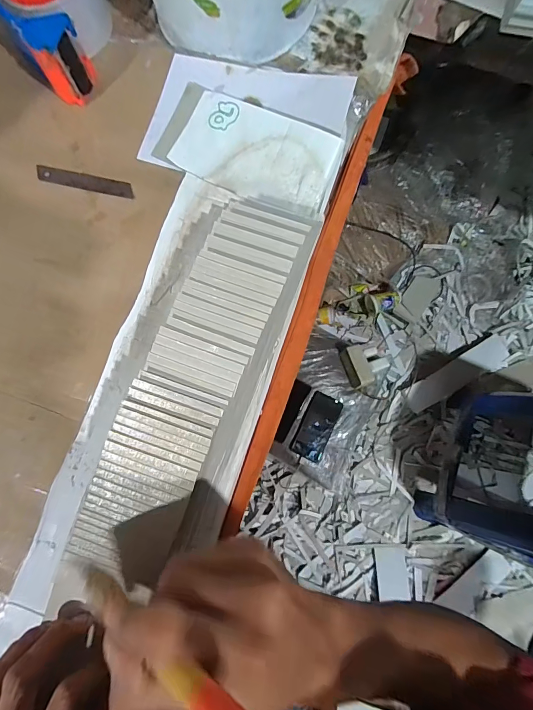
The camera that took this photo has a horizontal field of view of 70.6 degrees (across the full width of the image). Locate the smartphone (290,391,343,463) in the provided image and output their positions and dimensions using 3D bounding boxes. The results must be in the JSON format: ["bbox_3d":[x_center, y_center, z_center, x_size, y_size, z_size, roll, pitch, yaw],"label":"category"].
[{"bbox_3d":[0.127,0.179,0.945,0.084,0.013,0.161,24,80,4],"label":"smartphone"}]

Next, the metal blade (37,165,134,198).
[{"bbox_3d":[-0.180,-0.173,0.376,0.102,0.008,0.019,13,80,4],"label":"metal blade"}]

